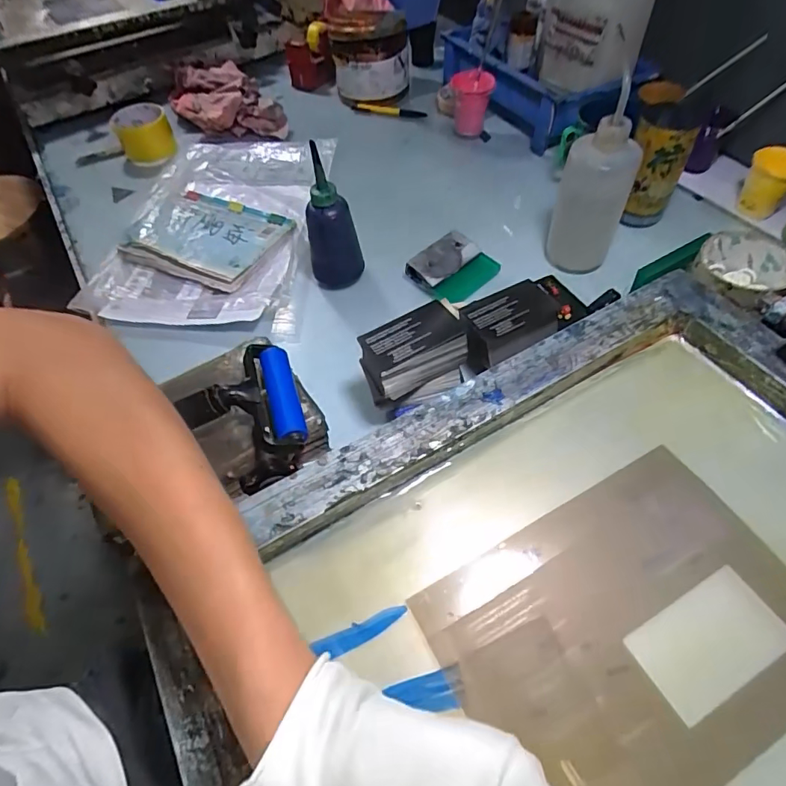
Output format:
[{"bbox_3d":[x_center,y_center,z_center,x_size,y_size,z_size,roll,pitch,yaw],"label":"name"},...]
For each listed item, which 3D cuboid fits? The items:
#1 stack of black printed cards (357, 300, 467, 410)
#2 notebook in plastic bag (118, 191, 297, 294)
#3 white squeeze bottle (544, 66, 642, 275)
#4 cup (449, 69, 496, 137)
[{"bbox_3d":[0.020,-0.032,0.469,0.098,0.057,0.068,-28,58,-14],"label":"stack of black printed cards"},{"bbox_3d":[-0.265,-0.219,0.693,0.226,0.022,0.156,23,60,18],"label":"notebook in plastic bag"},{"bbox_3d":[0.223,-0.222,0.545,0.072,0.191,0.064,18,59,16],"label":"white squeeze bottle"},{"bbox_3d":[0.124,-0.455,0.775,0.063,0.089,0.060,-2,56,3],"label":"cup"}]

